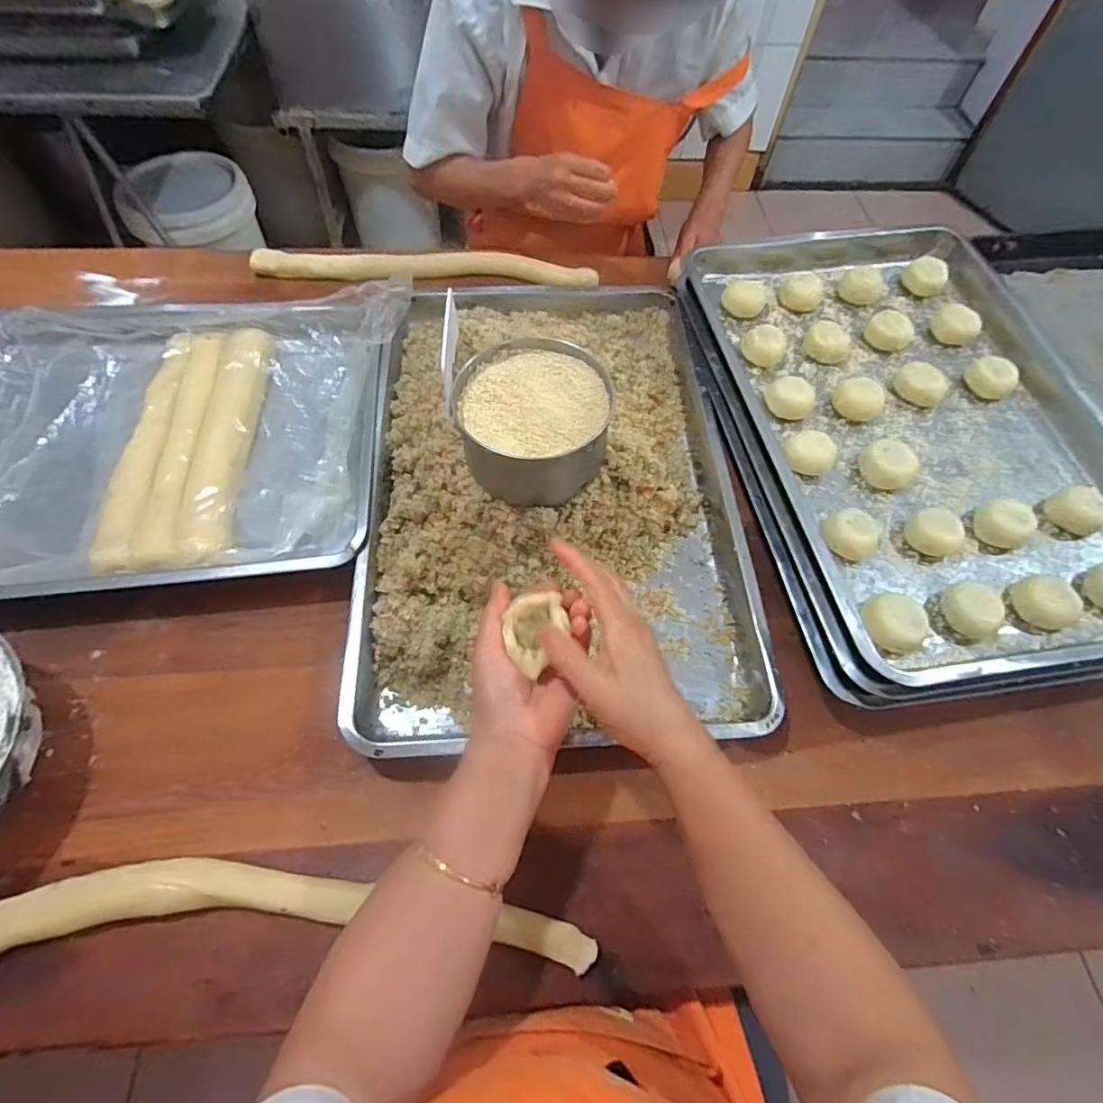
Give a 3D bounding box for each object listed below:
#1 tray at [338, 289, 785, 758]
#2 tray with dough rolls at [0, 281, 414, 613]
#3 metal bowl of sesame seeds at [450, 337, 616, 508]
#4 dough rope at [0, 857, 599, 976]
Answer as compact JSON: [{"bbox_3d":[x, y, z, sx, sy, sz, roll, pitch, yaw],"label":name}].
[{"bbox_3d":[0.000,-0.097,0.613,0.391,0.094,0.593,-2,62,-3],"label":"tray"},{"bbox_3d":[-0.488,-0.128,0.635,0.620,0.055,0.406,-3,62,-4],"label":"tray with dough rolls"},{"bbox_3d":[-0.016,-0.121,0.521,0.135,0.073,0.133,1,61,-2],"label":"metal bowl of sesame seeds"},{"bbox_3d":[-0.247,0.287,0.432,0.554,0.044,0.092,-2,62,-3],"label":"dough rope"}]

